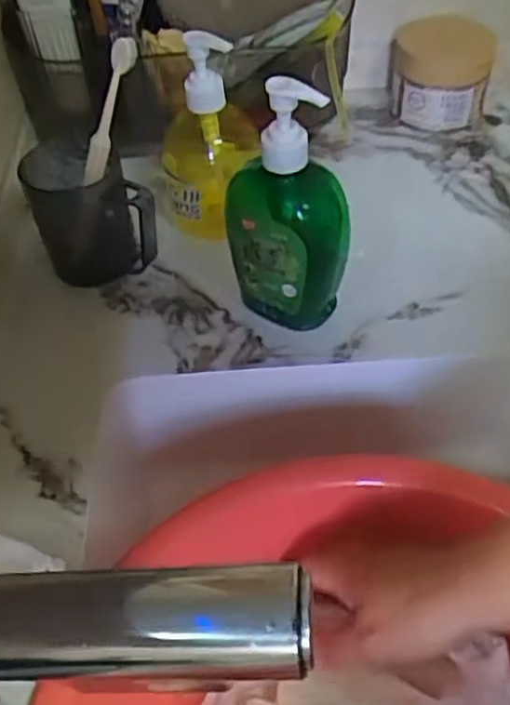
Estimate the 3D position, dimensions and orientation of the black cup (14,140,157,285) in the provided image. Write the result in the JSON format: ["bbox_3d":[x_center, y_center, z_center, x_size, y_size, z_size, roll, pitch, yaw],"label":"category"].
[{"bbox_3d":[-0.138,-0.115,0.587,0.084,0.089,0.095,-23,53,-16],"label":"black cup"}]

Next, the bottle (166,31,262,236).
[{"bbox_3d":[-0.039,-0.186,0.599,0.084,0.169,0.092,-9,51,-4],"label":"bottle"}]

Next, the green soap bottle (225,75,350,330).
[{"bbox_3d":[0.024,-0.095,0.496,0.075,0.185,0.064,34,60,27],"label":"green soap bottle"}]

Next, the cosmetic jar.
[{"bbox_3d":[0.185,-0.280,0.708,0.094,0.074,0.090,-1,51,2],"label":"cosmetic jar"}]

